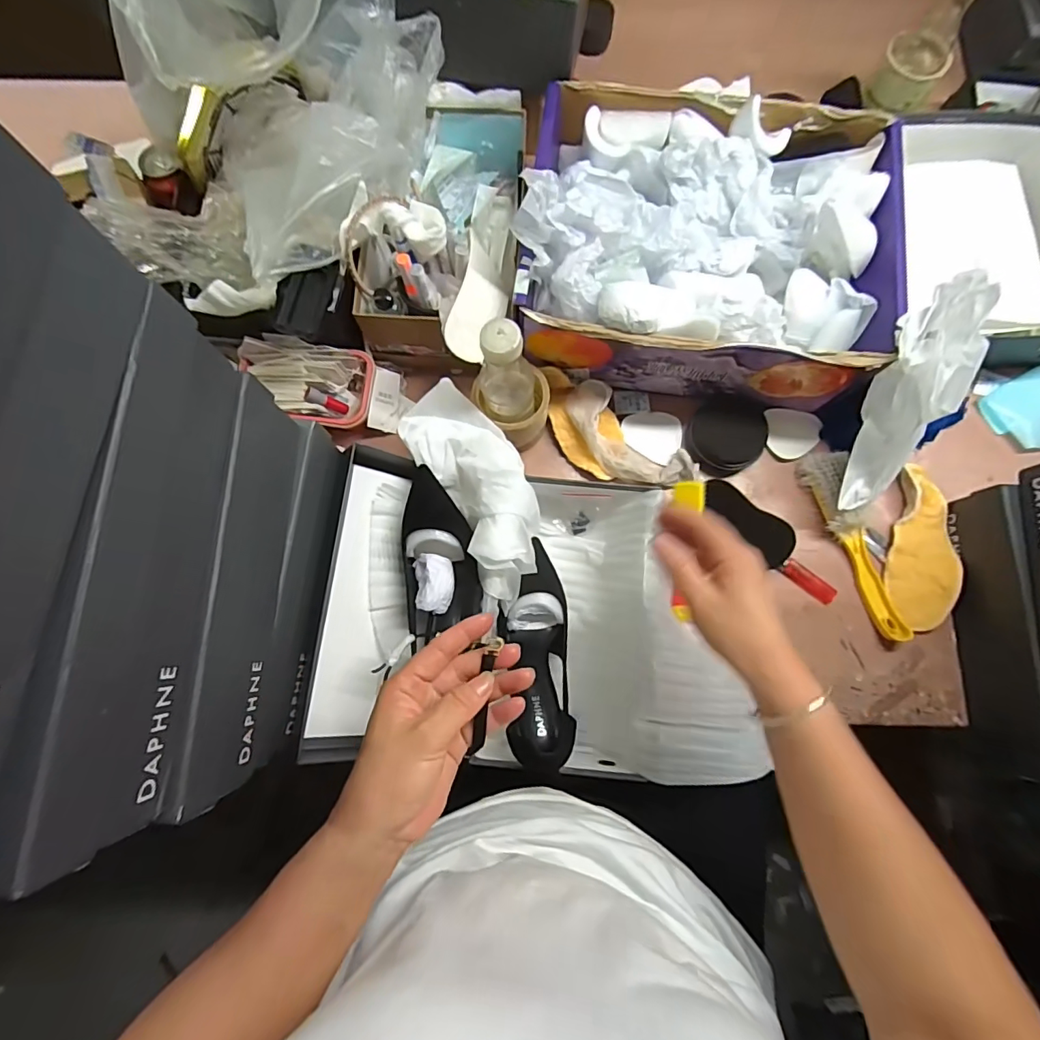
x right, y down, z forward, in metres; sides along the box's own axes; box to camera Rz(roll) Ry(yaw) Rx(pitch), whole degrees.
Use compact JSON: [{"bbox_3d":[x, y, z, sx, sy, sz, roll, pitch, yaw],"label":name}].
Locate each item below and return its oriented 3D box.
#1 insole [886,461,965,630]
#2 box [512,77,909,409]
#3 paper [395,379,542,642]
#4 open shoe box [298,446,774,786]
[{"bbox_3d":[0.484,0.031,0.594,0.067,0.021,0.192,9,79,2],"label":"insole"},{"bbox_3d":[0.210,-0.326,0.590,0.398,0.175,0.324,7,79,2],"label":"box"},{"bbox_3d":[-0.044,-0.030,0.547,0.104,0.072,0.252,-22,79,-4],"label":"paper"},{"bbox_3d":[0.007,0.099,0.536,0.401,0.116,0.292,5,79,1],"label":"open shoe box"}]

